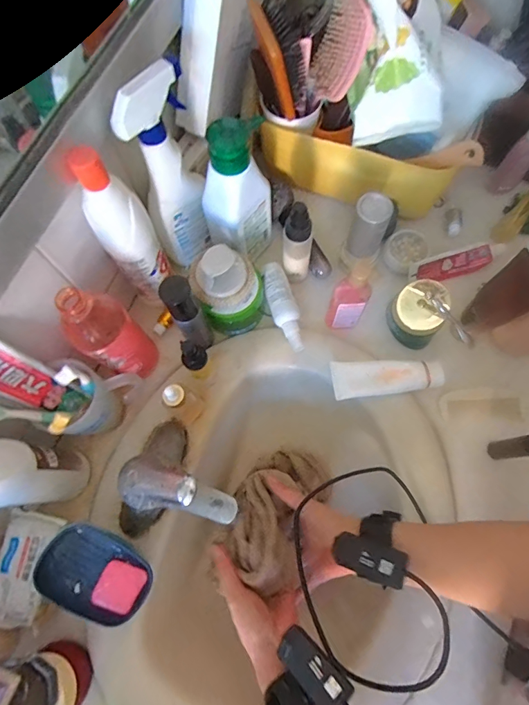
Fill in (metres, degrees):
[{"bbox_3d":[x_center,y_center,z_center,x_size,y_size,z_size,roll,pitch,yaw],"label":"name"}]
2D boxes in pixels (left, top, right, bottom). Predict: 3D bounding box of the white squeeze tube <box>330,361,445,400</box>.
[{"bbox_3d":[0.164,0.031,0.528,0.146,0.022,0.049,-6,70,0],"label":"white squeeze tube"}]

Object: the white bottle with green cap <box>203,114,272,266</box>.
[{"bbox_3d":[-0.030,-0.190,0.493,0.083,0.193,0.053,-34,73,-10],"label":"white bottle with green cap"}]

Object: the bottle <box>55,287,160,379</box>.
[{"bbox_3d":[-0.174,-0.016,0.448,0.052,0.169,0.062,12,71,6],"label":"bottle"}]

